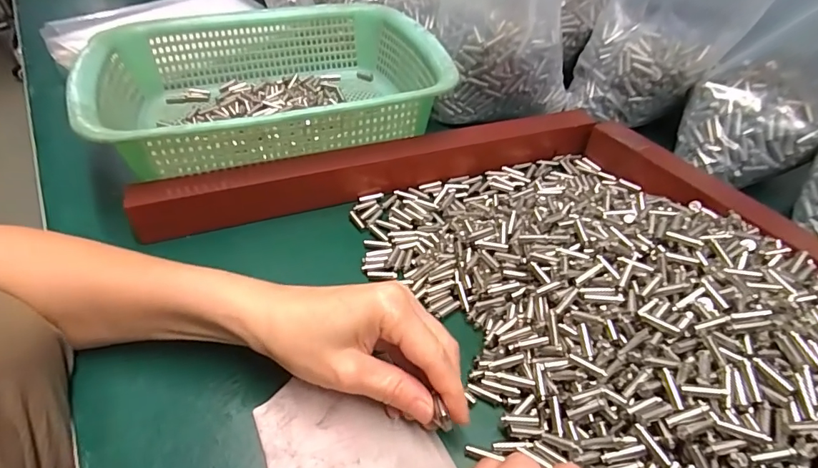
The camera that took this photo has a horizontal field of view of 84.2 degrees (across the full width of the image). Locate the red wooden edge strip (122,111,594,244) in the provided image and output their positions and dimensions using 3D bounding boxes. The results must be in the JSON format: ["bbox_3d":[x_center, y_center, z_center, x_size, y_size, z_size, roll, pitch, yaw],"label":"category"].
[{"bbox_3d":[-0.018,-0.059,0.382,0.385,0.039,0.027,-14,50,-15],"label":"red wooden edge strip"}]

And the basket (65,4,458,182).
[{"bbox_3d":[-0.124,-0.140,0.428,0.292,0.085,0.227,-16,50,-17],"label":"basket"}]

